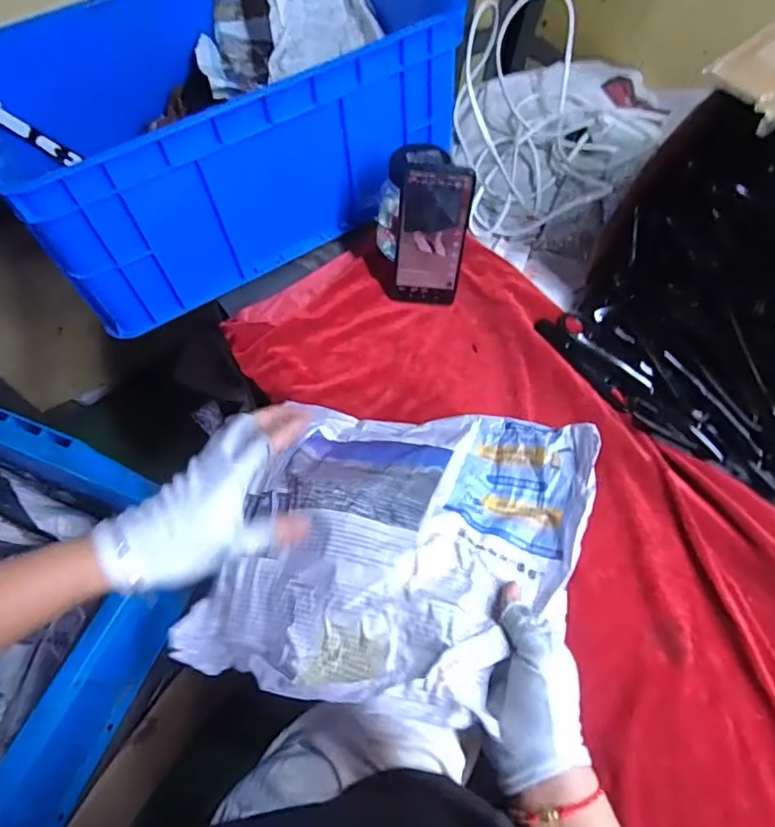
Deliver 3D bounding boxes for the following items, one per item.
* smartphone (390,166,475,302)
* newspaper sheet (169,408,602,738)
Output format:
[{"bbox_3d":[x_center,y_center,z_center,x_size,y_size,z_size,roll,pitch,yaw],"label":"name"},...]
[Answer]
[{"bbox_3d":[0.051,-0.199,0.615,0.077,0.162,0.009,6,43,-1],"label":"smartphone"},{"bbox_3d":[0.008,0.115,0.460,0.334,0.140,0.280,11,49,9],"label":"newspaper sheet"}]

